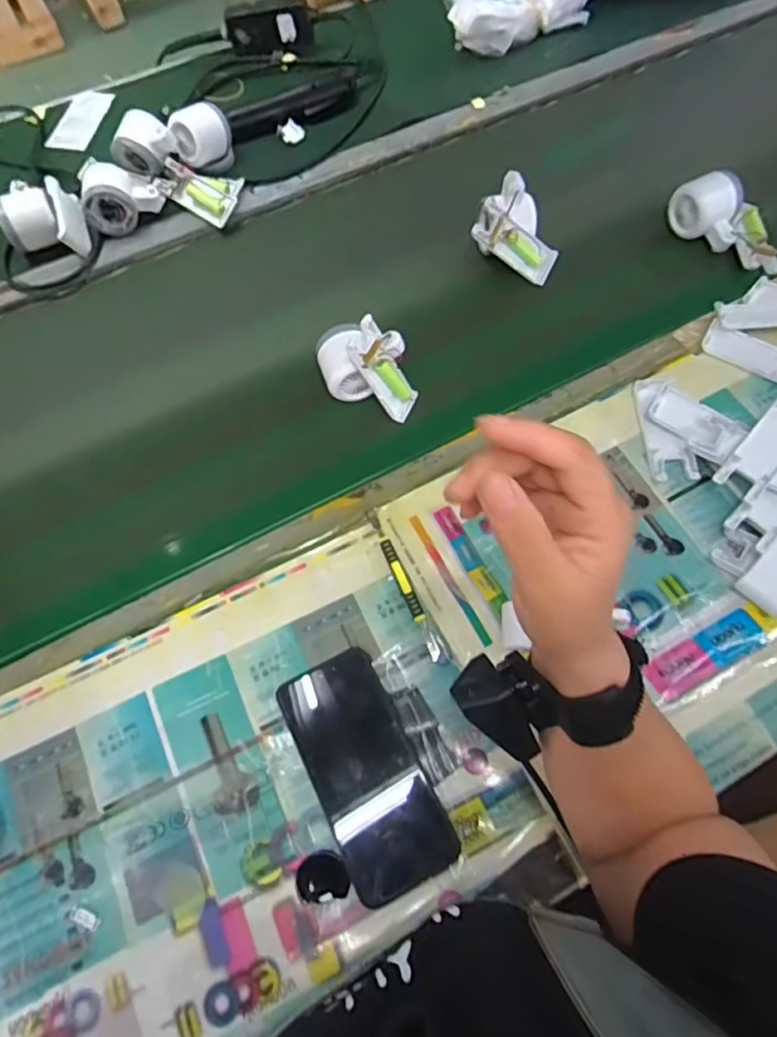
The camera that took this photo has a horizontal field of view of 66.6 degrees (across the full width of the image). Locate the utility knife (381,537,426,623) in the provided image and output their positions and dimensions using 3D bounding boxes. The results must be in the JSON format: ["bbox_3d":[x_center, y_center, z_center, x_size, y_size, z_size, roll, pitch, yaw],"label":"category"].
[{"bbox_3d":[0.012,0.053,0.508,0.012,0.009,0.078,-21,66,-8],"label":"utility knife"}]

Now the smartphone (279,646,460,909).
[{"bbox_3d":[-0.018,0.187,0.447,0.075,0.011,0.170,-26,67,-10],"label":"smartphone"}]

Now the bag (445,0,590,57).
[{"bbox_3d":[0.187,-0.732,0.840,0.228,0.077,0.101,-26,67,-10],"label":"bag"}]

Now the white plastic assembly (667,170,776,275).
[{"bbox_3d":[0.377,-0.329,0.648,0.133,0.039,0.072,34,71,16],"label":"white plastic assembly"}]

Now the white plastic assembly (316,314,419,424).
[{"bbox_3d":[-0.022,-0.151,0.574,0.095,0.083,0.061,6,65,5],"label":"white plastic assembly"}]

